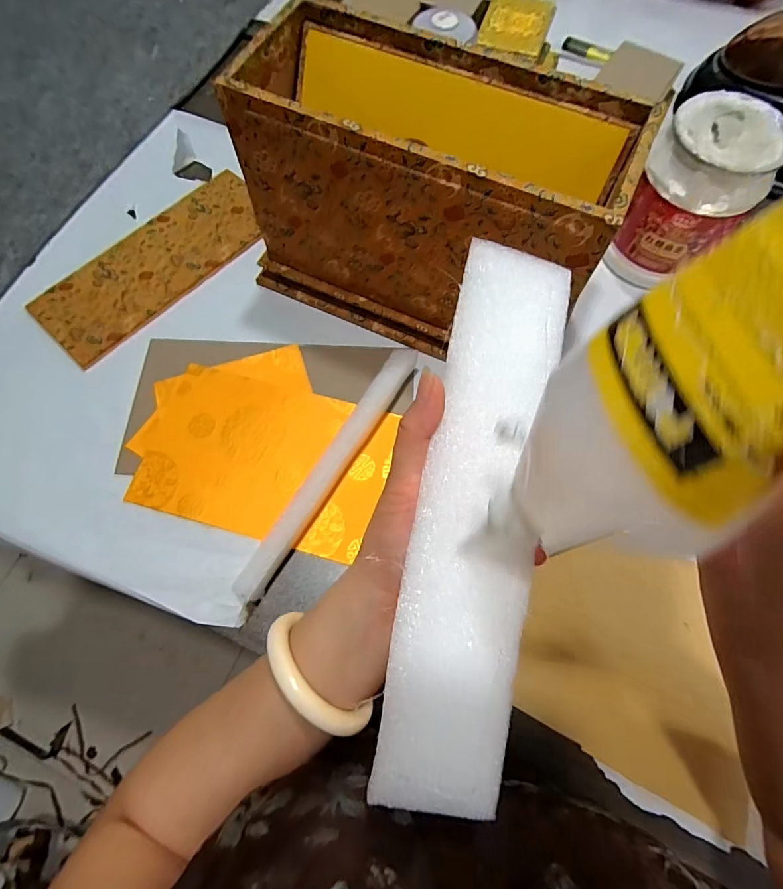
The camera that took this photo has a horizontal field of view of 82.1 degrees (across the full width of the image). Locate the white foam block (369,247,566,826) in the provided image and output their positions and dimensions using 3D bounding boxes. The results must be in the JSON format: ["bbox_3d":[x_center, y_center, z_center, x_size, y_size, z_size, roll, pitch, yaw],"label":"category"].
[{"bbox_3d":[0.044,0.021,0.214,0.056,0.013,0.261,11,75,3],"label":"white foam block"}]

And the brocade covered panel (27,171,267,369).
[{"bbox_3d":[-0.259,-0.206,0.503,0.110,0.005,0.271,40,74,13],"label":"brocade covered panel"}]

